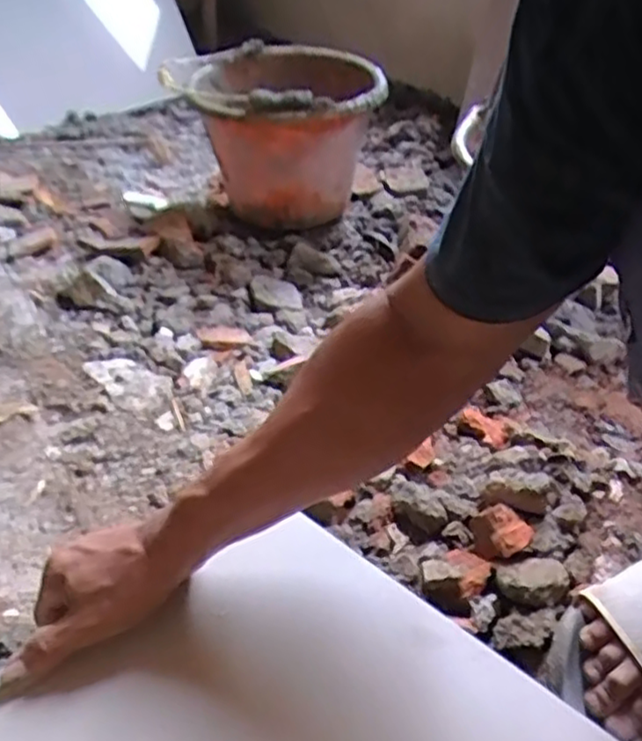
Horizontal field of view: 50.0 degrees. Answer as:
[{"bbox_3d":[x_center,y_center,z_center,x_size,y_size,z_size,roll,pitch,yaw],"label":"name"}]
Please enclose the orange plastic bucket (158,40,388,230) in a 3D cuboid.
[{"bbox_3d":[-0.070,-0.354,1.045,0.282,0.231,0.335,1,38,-4],"label":"orange plastic bucket"}]

